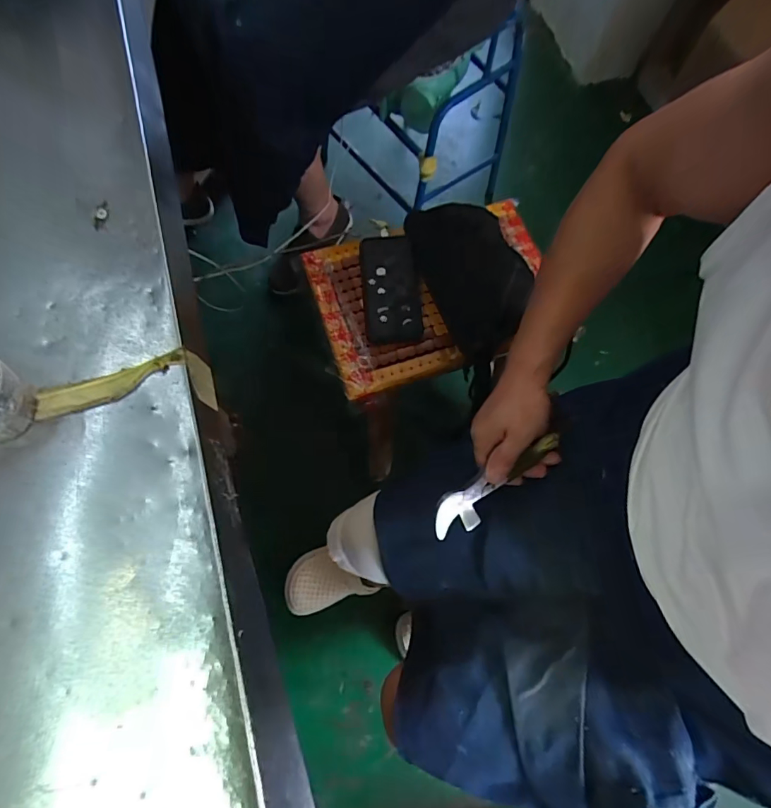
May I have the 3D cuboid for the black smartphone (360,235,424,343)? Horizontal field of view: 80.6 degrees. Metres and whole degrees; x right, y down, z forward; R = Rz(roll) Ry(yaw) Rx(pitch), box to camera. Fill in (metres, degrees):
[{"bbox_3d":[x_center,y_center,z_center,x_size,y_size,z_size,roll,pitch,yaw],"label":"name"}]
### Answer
[{"bbox_3d":[0.008,-0.173,0.665,0.084,0.014,0.176,-4,73,-4],"label":"black smartphone"}]

